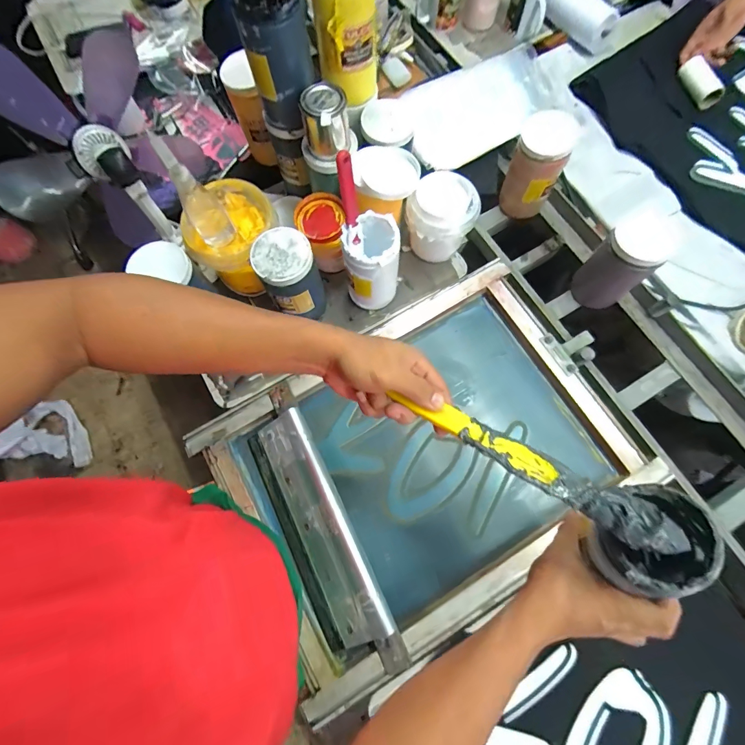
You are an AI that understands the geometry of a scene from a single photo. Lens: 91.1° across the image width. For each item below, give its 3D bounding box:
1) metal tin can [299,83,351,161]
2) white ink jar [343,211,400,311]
[{"bbox_3d":[-0.073,-0.391,0.577,0.071,0.086,0.062,-12,74,-3],"label":"metal tin can"},{"bbox_3d":[-0.001,-0.188,0.646,0.086,0.174,0.089,0,73,1],"label":"white ink jar"}]

